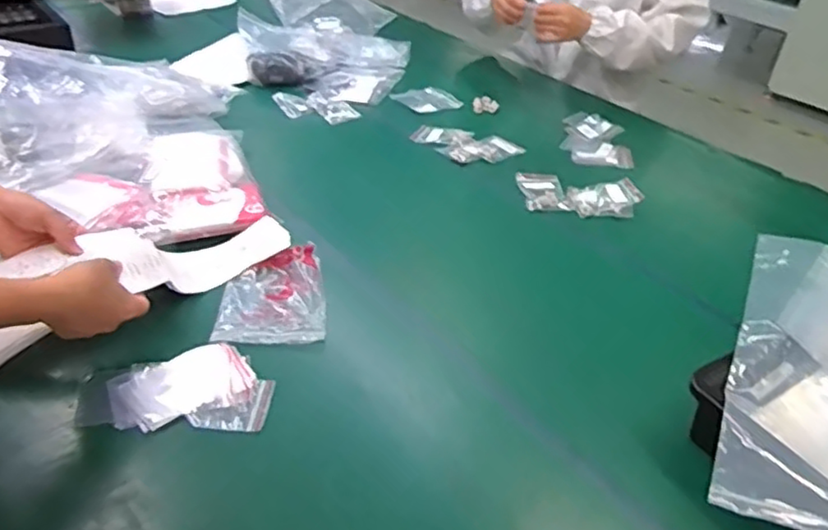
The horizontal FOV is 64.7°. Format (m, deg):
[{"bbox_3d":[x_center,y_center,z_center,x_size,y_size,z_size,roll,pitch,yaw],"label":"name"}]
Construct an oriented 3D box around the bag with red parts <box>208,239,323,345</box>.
[{"bbox_3d":[-0.169,0.033,0.790,0.120,0.027,0.151,0,37,-5],"label":"bag with red parts"}]

